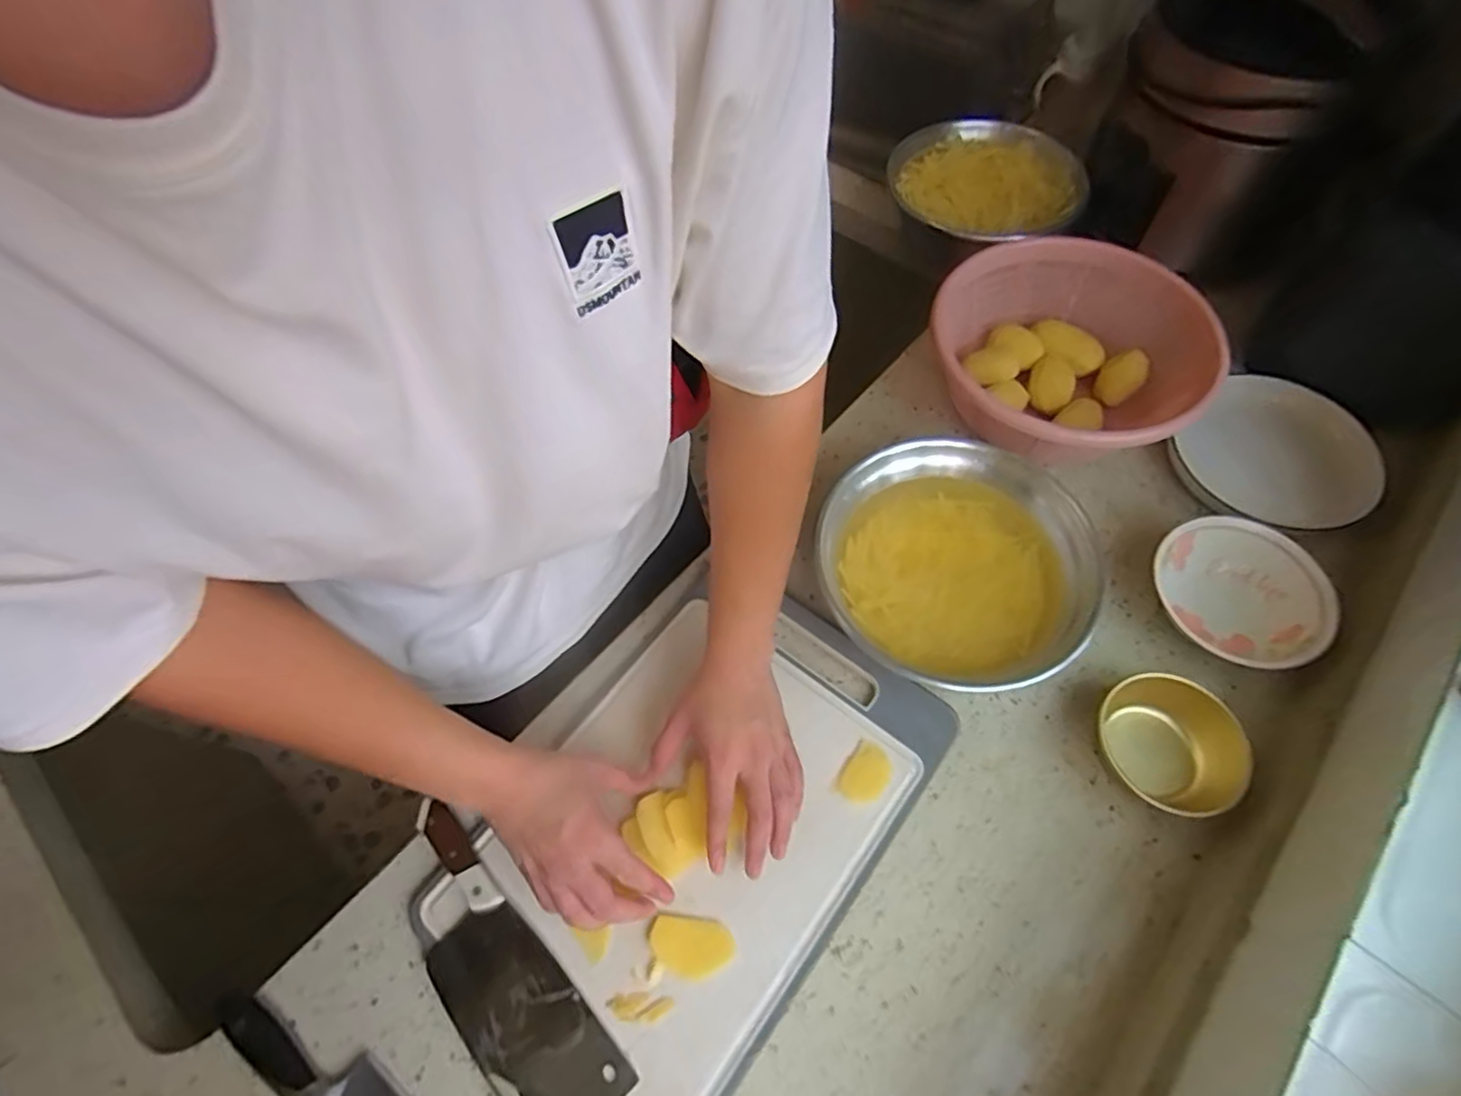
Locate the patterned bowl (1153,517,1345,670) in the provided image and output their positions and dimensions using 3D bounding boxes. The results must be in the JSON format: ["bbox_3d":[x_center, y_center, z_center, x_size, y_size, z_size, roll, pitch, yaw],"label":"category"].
[{"bbox_3d":[0.485,0.044,0.627,0.132,0.053,0.149,-30,64,-13],"label":"patterned bowl"}]

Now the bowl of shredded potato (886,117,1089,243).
[{"bbox_3d":[0.341,-0.490,0.859,0.214,0.046,0.230,-1,62,2],"label":"bowl of shredded potato"}]

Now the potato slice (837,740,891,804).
[{"bbox_3d":[0.121,0.203,0.580,0.038,0.004,0.053,36,69,19],"label":"potato slice"}]

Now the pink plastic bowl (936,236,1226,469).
[{"bbox_3d":[0.360,-0.210,0.733,0.270,0.119,0.274,-1,62,2],"label":"pink plastic bowl"}]

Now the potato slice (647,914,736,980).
[{"bbox_3d":[-0.032,0.320,0.522,0.067,0.007,0.040,4,62,5],"label":"potato slice"}]

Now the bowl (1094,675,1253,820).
[{"bbox_3d":[0.377,0.170,0.566,0.096,0.055,0.113,-21,63,-9],"label":"bowl"}]

